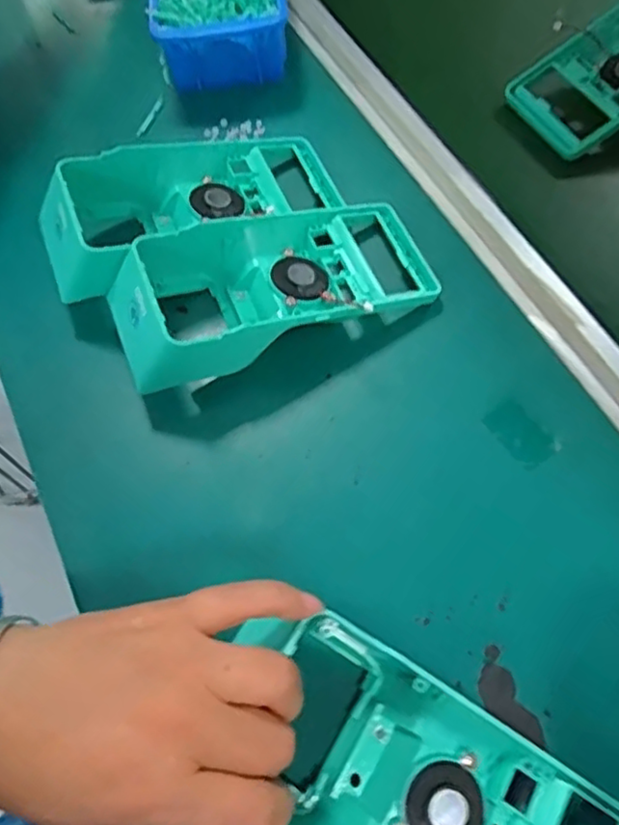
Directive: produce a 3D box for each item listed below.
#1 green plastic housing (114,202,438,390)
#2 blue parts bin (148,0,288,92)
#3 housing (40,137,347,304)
[{"bbox_3d":[-0.021,-0.078,0.380,0.188,0.055,0.081,-23,65,-8],"label":"green plastic housing"},{"bbox_3d":[-0.070,-0.321,0.499,0.100,0.055,0.164,-8,64,0],"label":"blue parts bin"},{"bbox_3d":[-0.074,-0.136,0.410,0.185,0.051,0.083,-22,65,-7],"label":"housing"}]

